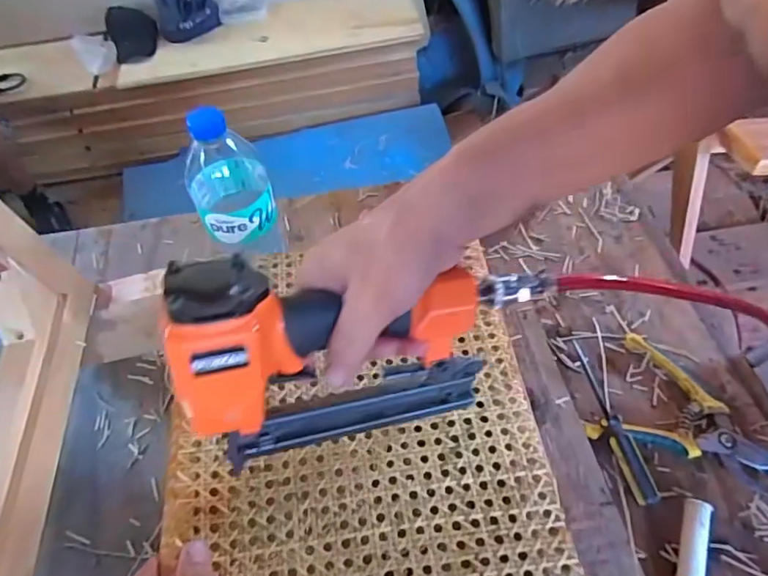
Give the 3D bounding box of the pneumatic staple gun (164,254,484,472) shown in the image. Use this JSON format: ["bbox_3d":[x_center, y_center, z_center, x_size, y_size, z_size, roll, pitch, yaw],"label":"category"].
[{"bbox_3d":[-0.026,0.039,0.358,0.191,0.161,0.068,-12,55,-5],"label":"pneumatic staple gun"}]

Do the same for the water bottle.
[{"bbox_3d":[-0.150,-0.108,0.511,0.077,0.125,0.071,-20,56,-11],"label":"water bottle"}]

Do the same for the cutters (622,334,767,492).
[{"bbox_3d":[0.329,0.125,0.566,0.158,0.017,0.122,21,58,17],"label":"cutters"}]

